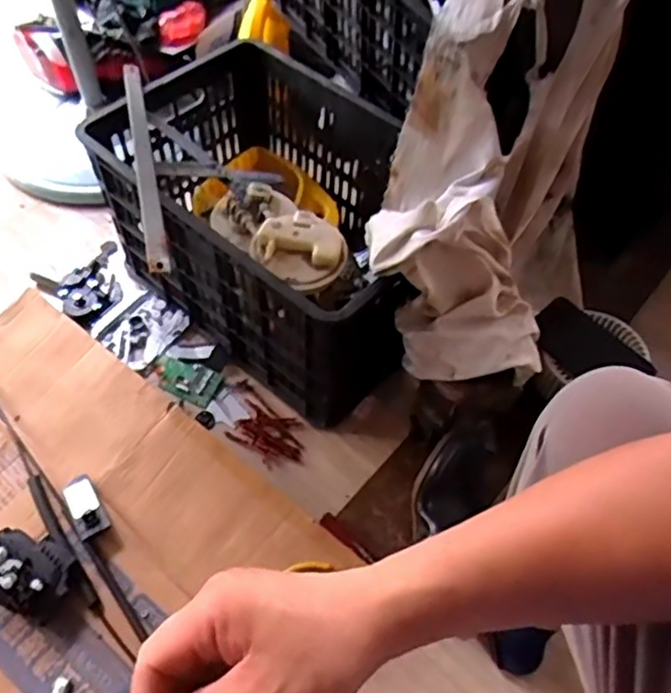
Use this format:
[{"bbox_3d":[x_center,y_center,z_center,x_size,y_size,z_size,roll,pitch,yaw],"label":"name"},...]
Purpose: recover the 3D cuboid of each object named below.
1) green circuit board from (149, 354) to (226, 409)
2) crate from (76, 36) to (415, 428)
[{"bbox_3d":[-0.233,0.051,0.984,0.104,0.010,0.062,20,56,11],"label":"green circuit board"},{"bbox_3d":[-0.081,-0.180,0.980,0.501,0.288,0.345,40,62,22],"label":"crate"}]

